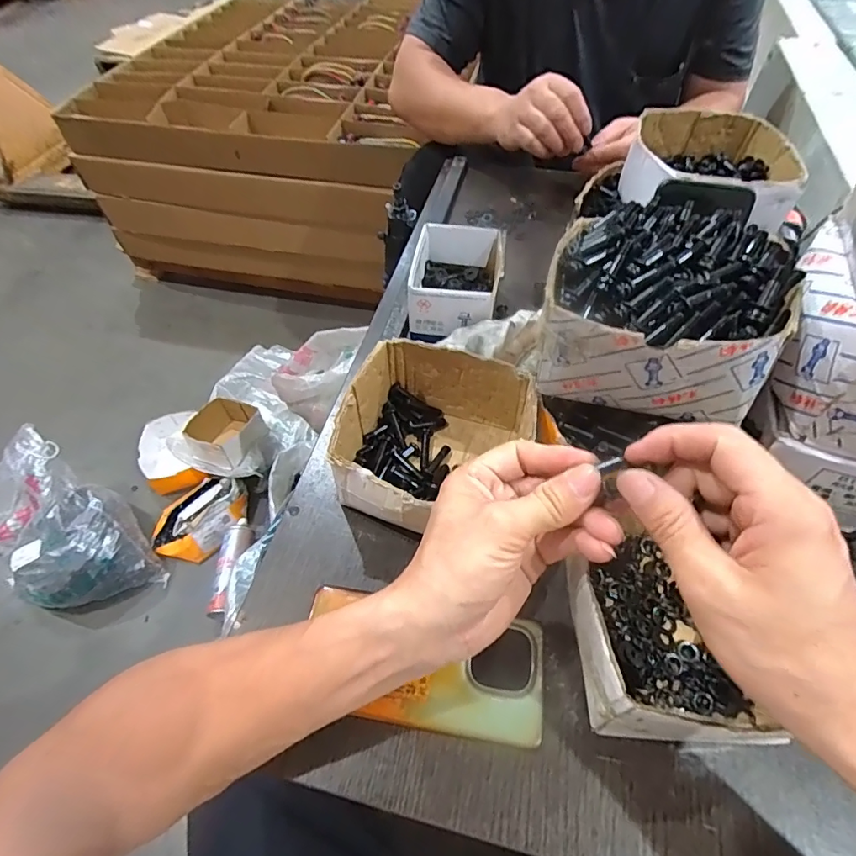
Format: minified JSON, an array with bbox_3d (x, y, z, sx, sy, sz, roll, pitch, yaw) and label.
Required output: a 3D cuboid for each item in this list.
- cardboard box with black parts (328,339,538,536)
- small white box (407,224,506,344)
[{"bbox_3d":[0.003,0.014,0.393,0.136,0.078,0.148,15,56,12],"label":"cardboard box with black parts"},{"bbox_3d":[0.028,-0.155,0.524,0.082,0.068,0.119,5,54,5],"label":"small white box"}]

